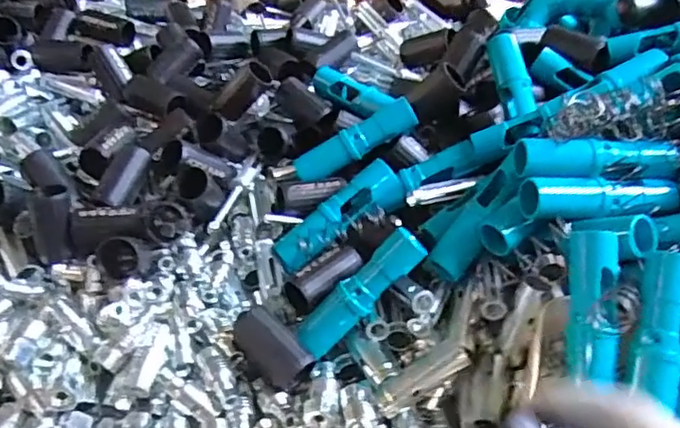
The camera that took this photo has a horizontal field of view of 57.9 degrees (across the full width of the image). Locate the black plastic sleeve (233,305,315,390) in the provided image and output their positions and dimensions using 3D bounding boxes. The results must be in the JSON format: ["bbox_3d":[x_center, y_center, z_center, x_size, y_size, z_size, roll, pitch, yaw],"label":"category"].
[{"bbox_3d":[-0.051,0.099,0.456,0.065,0.029,0.034,40,67,19],"label":"black plastic sleeve"}]

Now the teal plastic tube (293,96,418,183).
[{"bbox_3d":[0.014,-0.066,0.569,0.119,0.026,0.023,-29,34,6],"label":"teal plastic tube"}]

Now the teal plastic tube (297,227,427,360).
[{"bbox_3d":[0.016,0.061,0.468,0.119,0.028,0.027,-47,38,9],"label":"teal plastic tube"}]

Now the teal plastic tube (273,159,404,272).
[{"bbox_3d":[0.001,0.004,0.530,0.122,0.032,0.039,-37,43,-9],"label":"teal plastic tube"}]

